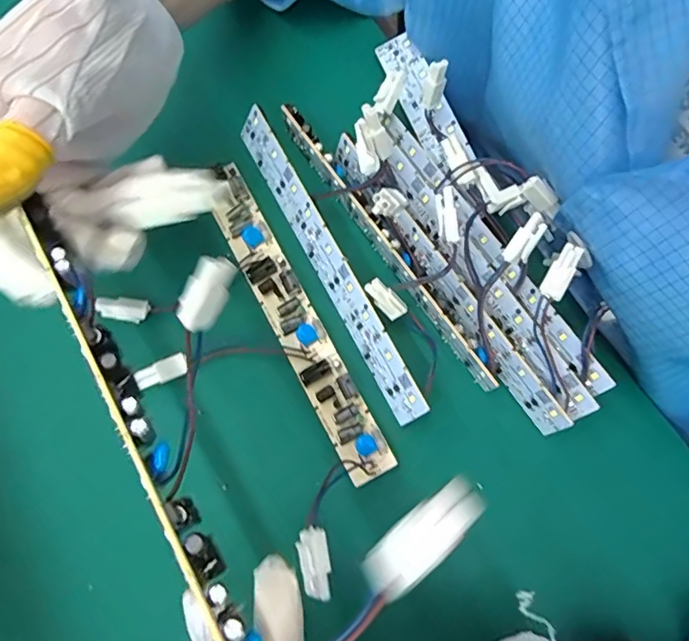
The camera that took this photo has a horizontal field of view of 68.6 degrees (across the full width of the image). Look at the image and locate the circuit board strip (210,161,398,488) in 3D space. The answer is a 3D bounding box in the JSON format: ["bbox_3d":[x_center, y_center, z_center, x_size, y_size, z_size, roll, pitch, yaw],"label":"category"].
[{"bbox_3d":[-0.028,-0.003,0.268,0.025,0.007,0.184,-27,77,-8],"label":"circuit board strip"}]

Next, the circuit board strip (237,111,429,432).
[{"bbox_3d":[-0.011,-0.033,0.271,0.006,0.026,0.189,-18,73,-40],"label":"circuit board strip"}]

